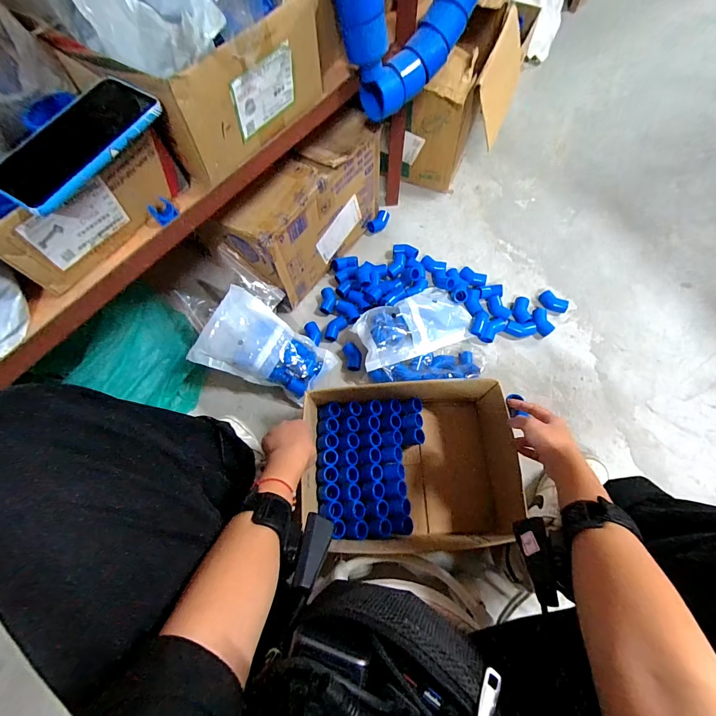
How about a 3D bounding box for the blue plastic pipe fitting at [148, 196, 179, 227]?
[{"bbox_3d":[-0.231,-0.175,0.428,0.014,0.028,0.029,42,75,17],"label":"blue plastic pipe fitting"}]

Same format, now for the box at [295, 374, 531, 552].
[{"bbox_3d":[0.085,0.166,0.569,0.310,0.118,0.229,-4,68,0],"label":"box"}]

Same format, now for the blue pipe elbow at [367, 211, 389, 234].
[{"bbox_3d":[0.048,-0.304,0.807,0.024,0.025,0.059,37,74,15],"label":"blue pipe elbow"}]

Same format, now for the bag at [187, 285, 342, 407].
[{"bbox_3d":[-0.163,-0.007,0.649,0.225,0.060,0.144,32,72,-10],"label":"bag"}]

